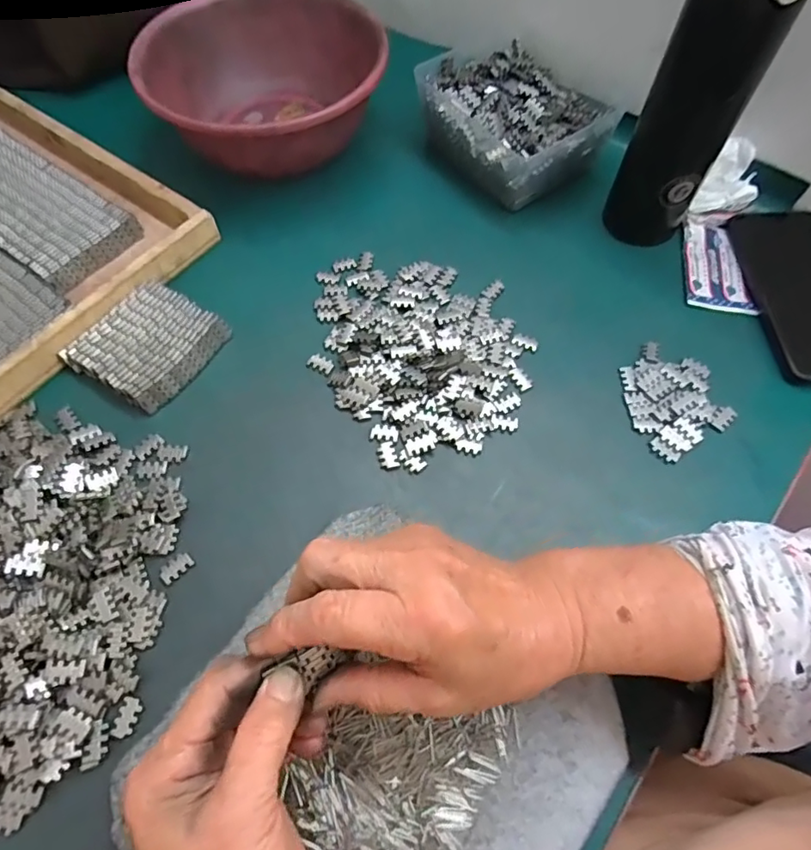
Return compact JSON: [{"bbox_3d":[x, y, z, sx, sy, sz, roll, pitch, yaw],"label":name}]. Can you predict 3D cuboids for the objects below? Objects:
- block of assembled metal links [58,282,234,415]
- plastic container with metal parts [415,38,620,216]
[{"bbox_3d":[-0.192,-0.062,0.412,0.082,0.016,0.088,30,65,12],"label":"block of assembled metal links"},{"bbox_3d":[0.097,-0.273,0.505,0.128,0.062,0.150,-29,67,-17],"label":"plastic container with metal parts"}]

